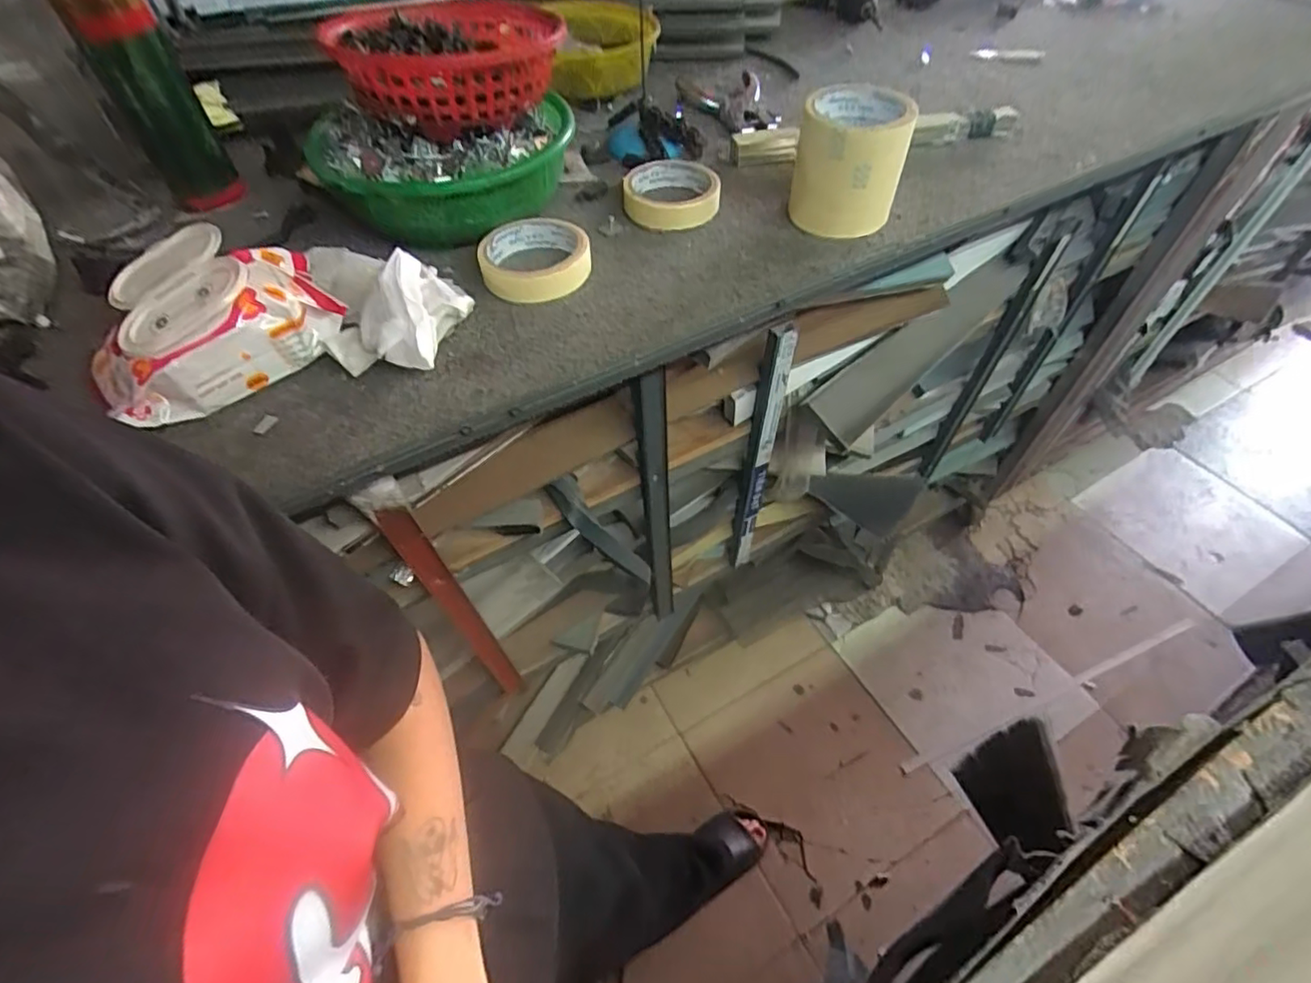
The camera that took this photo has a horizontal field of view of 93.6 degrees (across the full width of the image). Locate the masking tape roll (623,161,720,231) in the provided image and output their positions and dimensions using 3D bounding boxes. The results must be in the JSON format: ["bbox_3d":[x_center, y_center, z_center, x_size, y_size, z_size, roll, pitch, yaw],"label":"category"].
[{"bbox_3d":[0.016,-0.284,0.591,0.089,0.032,0.089,-2,50,2],"label":"masking tape roll"}]

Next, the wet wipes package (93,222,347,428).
[{"bbox_3d":[-0.309,-0.125,0.432,0.143,0.069,0.130,-35,59,-23],"label":"wet wipes package"}]

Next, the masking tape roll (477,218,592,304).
[{"bbox_3d":[-0.102,-0.197,0.524,0.090,0.029,0.090,-1,52,1],"label":"masking tape roll"}]

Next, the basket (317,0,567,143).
[{"bbox_3d":[-0.158,-0.335,0.488,0.163,0.062,0.160,-2,50,2],"label":"basket"}]

